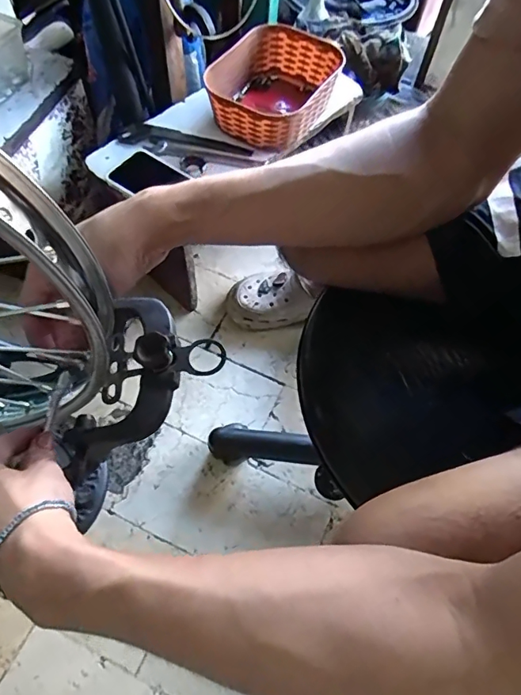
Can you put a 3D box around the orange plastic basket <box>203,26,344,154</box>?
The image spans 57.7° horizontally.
[{"bbox_3d":[0.024,-0.402,0.744,0.159,0.090,0.218,27,64,11],"label":"orange plastic basket"}]

